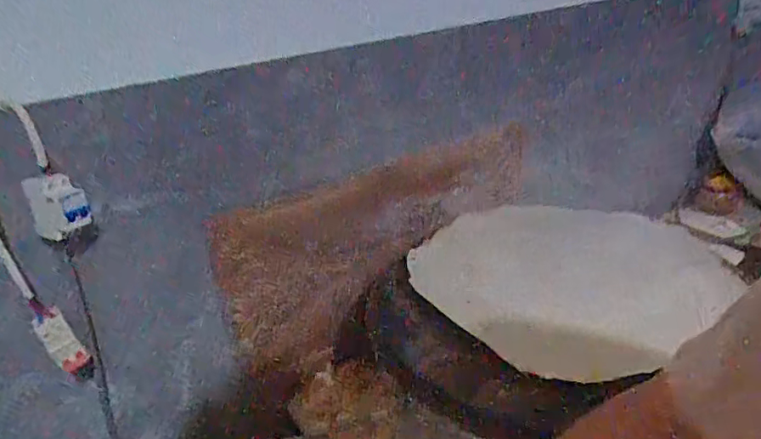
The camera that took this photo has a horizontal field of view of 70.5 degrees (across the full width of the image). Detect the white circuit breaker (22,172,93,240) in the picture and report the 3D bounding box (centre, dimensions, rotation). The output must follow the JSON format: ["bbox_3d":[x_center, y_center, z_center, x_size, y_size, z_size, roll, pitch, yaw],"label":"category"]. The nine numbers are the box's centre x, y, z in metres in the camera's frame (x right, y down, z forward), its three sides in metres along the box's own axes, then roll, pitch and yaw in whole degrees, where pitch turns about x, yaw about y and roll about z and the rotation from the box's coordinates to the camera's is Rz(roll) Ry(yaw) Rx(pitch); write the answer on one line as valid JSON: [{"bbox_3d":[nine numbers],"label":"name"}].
[{"bbox_3d":[-0.401,-0.020,0.670,0.060,0.068,0.035,-21,30,-29],"label":"white circuit breaker"}]

